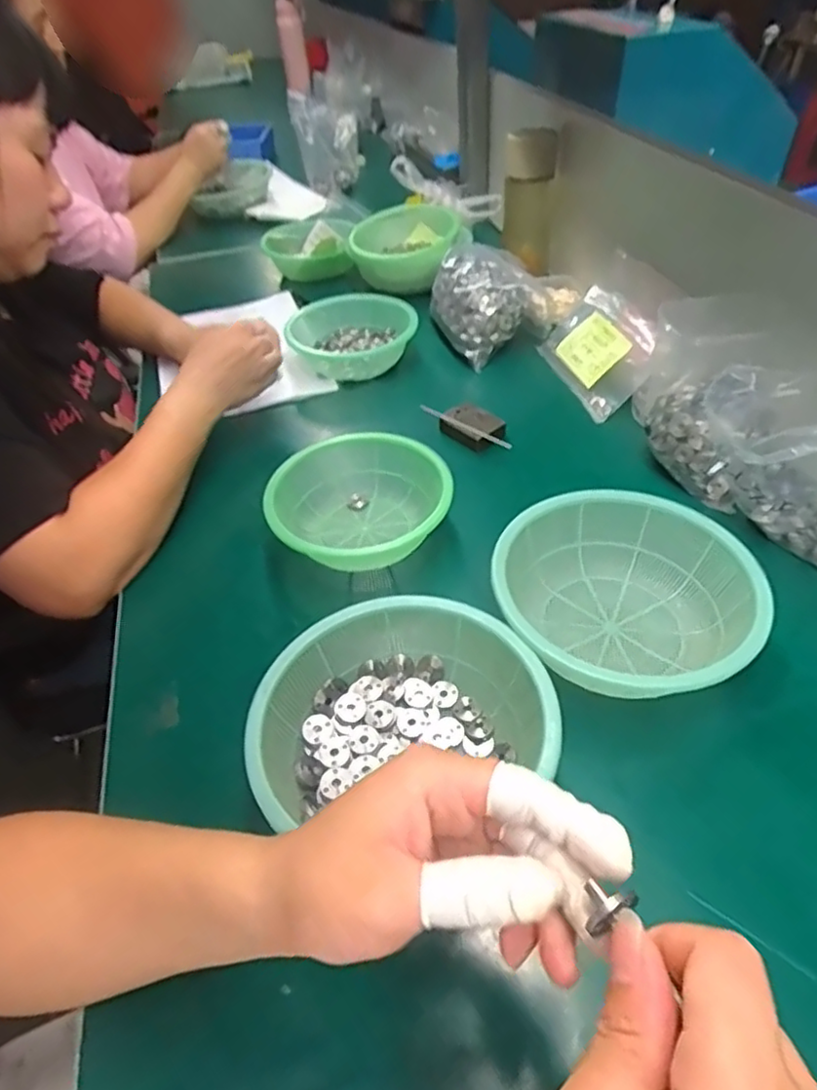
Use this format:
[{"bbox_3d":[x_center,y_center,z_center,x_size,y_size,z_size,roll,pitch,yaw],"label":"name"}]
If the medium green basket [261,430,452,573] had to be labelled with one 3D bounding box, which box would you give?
[{"bbox_3d":[-0.049,-0.042,0.583,0.150,0.066,0.158,-3,44,3],"label":"medium green basket"}]

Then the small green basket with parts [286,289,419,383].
[{"bbox_3d":[-0.075,-0.275,0.829,0.160,0.055,0.133,-12,44,-7],"label":"small green basket with parts"}]

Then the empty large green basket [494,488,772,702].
[{"bbox_3d":[0.156,0.040,0.475,0.167,0.066,0.172,-3,44,3],"label":"empty large green basket"}]

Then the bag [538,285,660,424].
[{"bbox_3d":[0.219,-0.232,0.746,0.104,0.017,0.186,-44,40,23],"label":"bag"}]

